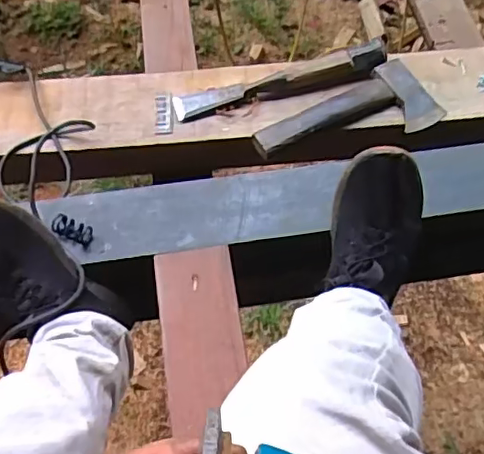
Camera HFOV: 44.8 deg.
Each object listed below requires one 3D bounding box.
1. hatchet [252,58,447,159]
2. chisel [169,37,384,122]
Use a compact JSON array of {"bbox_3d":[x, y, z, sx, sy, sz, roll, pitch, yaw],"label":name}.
[{"bbox_3d":[0.150,-0.160,0.836,0.275,0.031,0.117,-23,62,-12],"label":"hatchet"},{"bbox_3d":[0.058,-0.218,0.870,0.323,0.035,0.056,-14,60,-8],"label":"chisel"}]

